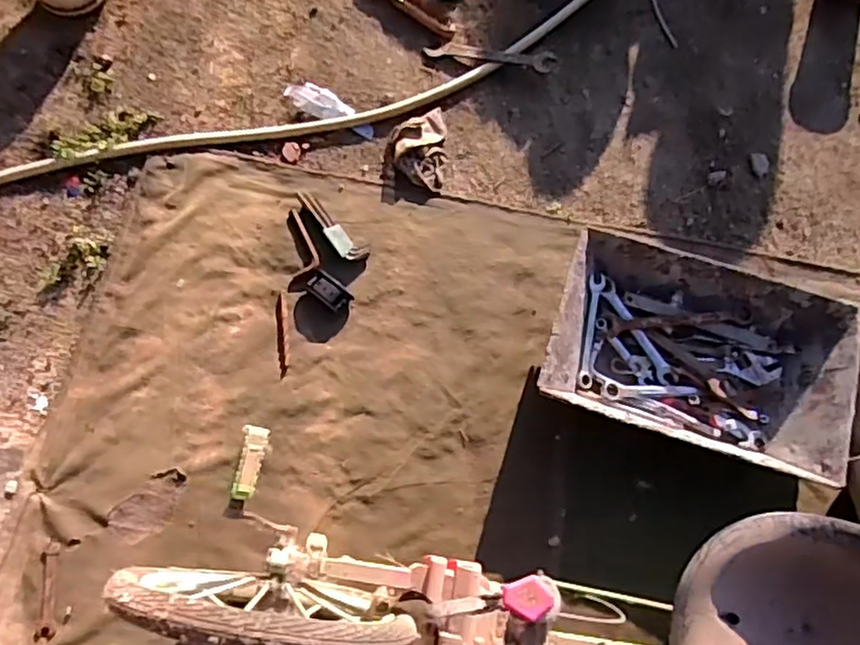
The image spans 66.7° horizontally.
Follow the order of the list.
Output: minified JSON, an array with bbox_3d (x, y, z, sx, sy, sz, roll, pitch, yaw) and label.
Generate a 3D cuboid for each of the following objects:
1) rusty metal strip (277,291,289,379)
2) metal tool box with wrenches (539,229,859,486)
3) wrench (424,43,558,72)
[{"bbox_3d":[-0.252,0.020,1.112,0.018,0.009,0.146,-4,71,-4],"label":"rusty metal strip"},{"bbox_3d":[0.433,0.055,1.078,0.471,0.107,0.318,21,71,5],"label":"metal tool box with wrenches"},{"bbox_3d":[0.119,-0.531,1.302,0.252,0.015,0.047,6,70,-1],"label":"wrench"}]

